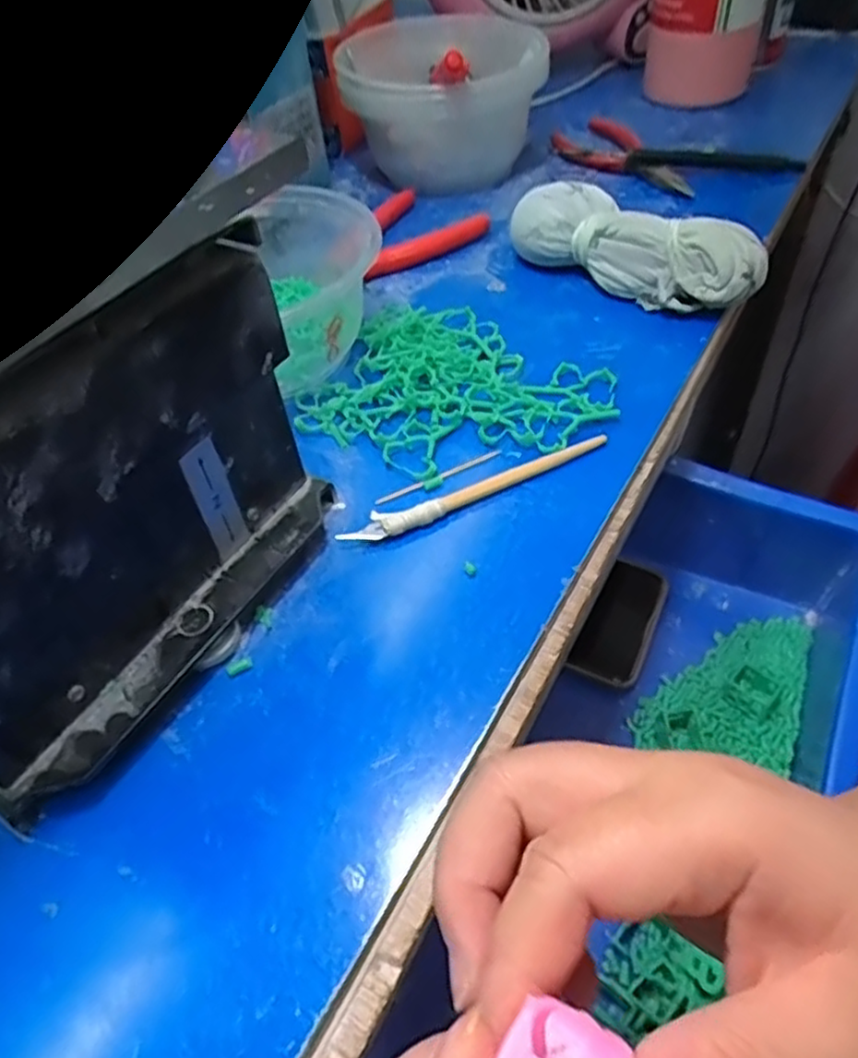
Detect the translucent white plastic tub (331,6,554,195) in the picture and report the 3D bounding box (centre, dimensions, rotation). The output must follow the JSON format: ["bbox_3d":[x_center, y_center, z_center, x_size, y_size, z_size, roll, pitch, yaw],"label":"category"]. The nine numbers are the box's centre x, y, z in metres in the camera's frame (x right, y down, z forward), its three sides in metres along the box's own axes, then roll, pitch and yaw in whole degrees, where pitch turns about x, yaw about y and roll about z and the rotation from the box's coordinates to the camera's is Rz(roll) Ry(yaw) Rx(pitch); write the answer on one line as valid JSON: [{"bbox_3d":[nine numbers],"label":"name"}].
[{"bbox_3d":[0.000,-0.281,0.467,0.125,0.082,0.109,28,57,26],"label":"translucent white plastic tub"}]

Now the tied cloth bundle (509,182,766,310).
[{"bbox_3d":[0.109,-0.152,0.375,0.135,0.041,0.048,29,58,27],"label":"tied cloth bundle"}]

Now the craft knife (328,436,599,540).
[{"bbox_3d":[0.021,-0.016,0.290,0.119,0.007,0.015,-19,50,-10],"label":"craft knife"}]

